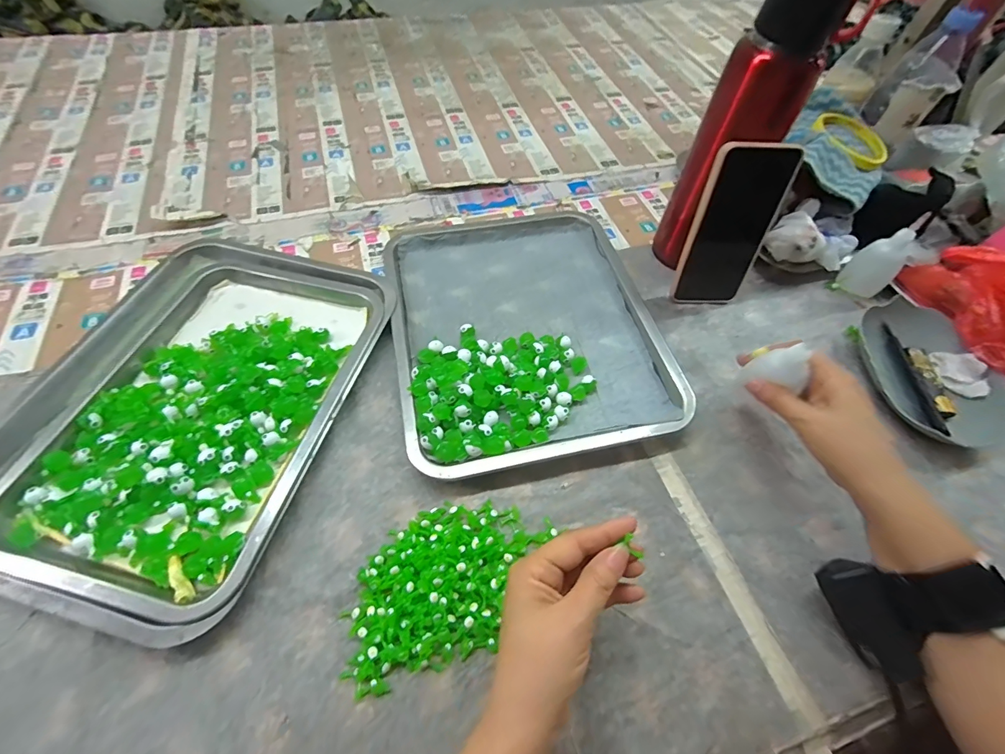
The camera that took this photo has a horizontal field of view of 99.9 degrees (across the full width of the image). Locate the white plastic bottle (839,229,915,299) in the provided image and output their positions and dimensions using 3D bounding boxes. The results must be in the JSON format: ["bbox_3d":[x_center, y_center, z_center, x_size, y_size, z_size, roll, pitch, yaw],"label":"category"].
[{"bbox_3d":[0.430,-0.132,0.478,0.045,0.073,0.044,-30,64,-20],"label":"white plastic bottle"}]

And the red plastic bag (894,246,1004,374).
[{"bbox_3d":[0.489,-0.065,0.419,0.047,0.069,0.173,-16,60,-12],"label":"red plastic bag"}]

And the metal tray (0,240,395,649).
[{"bbox_3d":[-0.280,0.010,0.383,0.269,0.027,0.351,14,58,6],"label":"metal tray"}]

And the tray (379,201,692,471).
[{"bbox_3d":[0.017,-0.070,0.449,0.257,0.027,0.328,-10,59,-9],"label":"tray"}]

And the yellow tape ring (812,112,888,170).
[{"bbox_3d":[0.433,-0.297,0.525,0.090,0.017,0.104,31,61,16],"label":"yellow tape ring"}]

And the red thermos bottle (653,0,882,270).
[{"bbox_3d":[0.233,-0.227,0.419,0.072,0.271,0.059,-5,58,-6],"label":"red thermos bottle"}]

